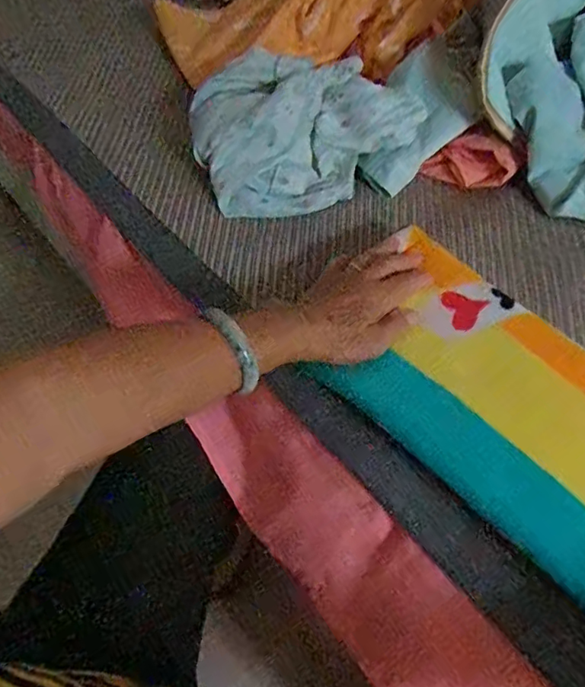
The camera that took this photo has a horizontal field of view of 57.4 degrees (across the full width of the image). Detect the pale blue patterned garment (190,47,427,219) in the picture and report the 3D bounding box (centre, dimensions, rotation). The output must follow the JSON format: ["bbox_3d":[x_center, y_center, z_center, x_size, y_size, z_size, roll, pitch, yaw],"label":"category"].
[{"bbox_3d":[0.000,-0.246,0.608,0.219,0.076,0.190,-30,60,-18],"label":"pale blue patterned garment"}]

